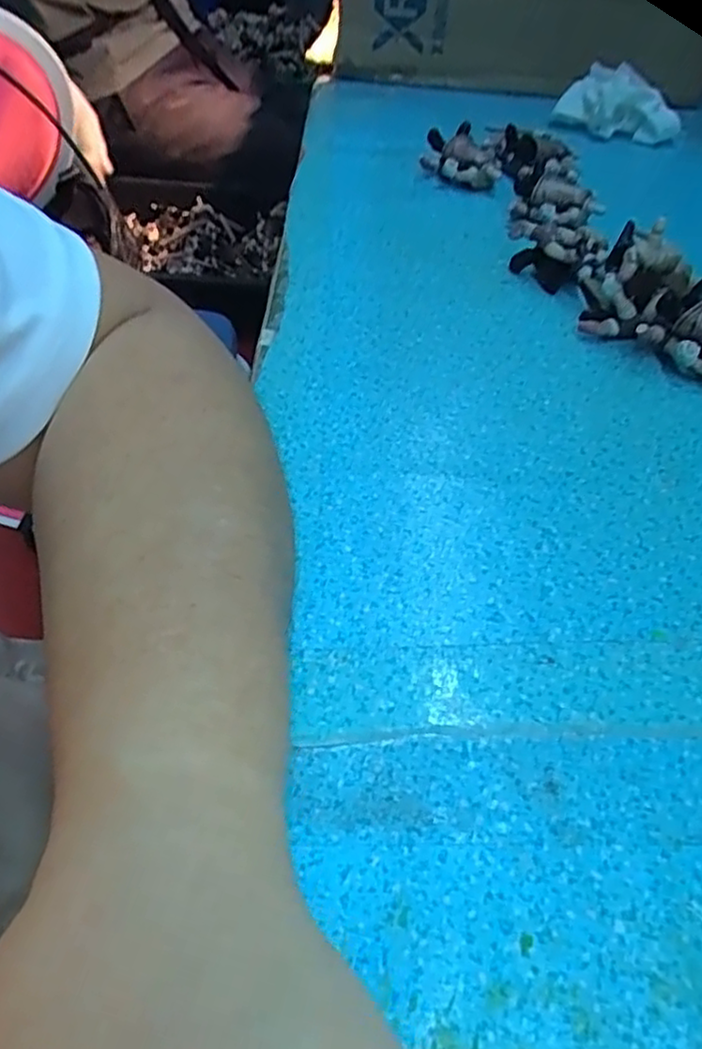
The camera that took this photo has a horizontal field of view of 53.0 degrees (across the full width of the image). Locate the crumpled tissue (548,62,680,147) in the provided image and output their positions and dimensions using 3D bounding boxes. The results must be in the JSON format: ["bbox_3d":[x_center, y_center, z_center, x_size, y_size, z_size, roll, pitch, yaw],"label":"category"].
[{"bbox_3d":[0.224,-0.353,0.592,0.098,0.048,0.059,28,51,23],"label":"crumpled tissue"}]

